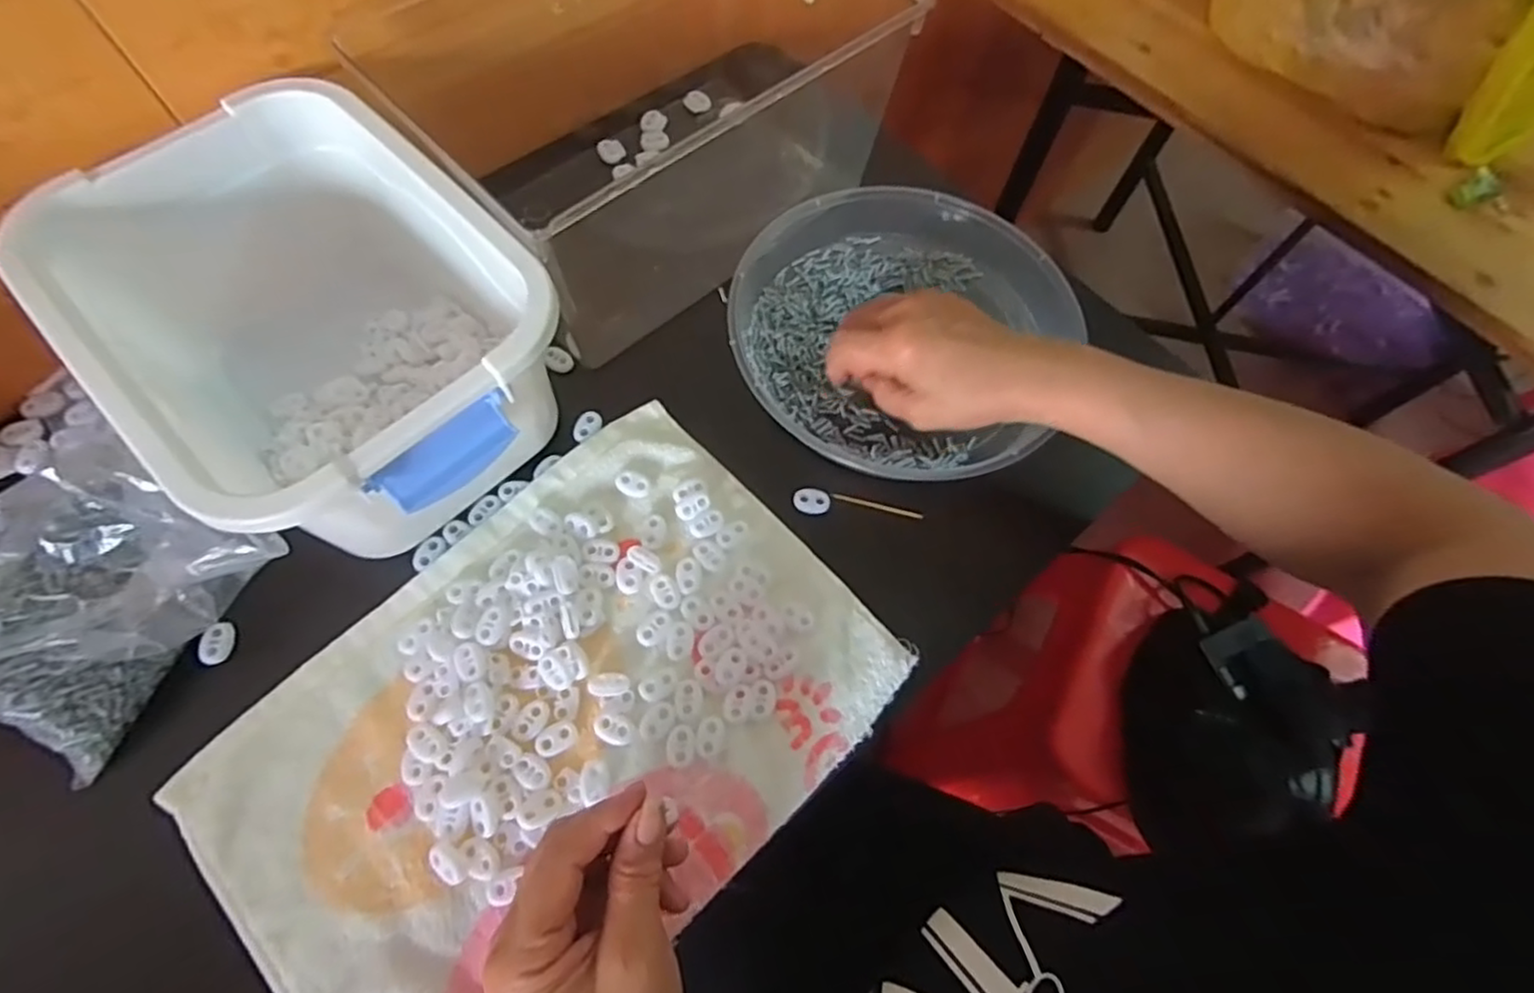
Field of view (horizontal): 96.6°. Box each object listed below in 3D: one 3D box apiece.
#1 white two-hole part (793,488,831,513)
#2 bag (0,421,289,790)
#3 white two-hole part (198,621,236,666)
[{"bbox_3d":[0.029,0.003,0.430,0.023,0.005,0.014,3,67,0],"label":"white two-hole part"},{"bbox_3d":[-0.341,0.047,0.348,0.114,0.066,0.137,41,72,14],"label":"bag"},{"bbox_3d":[-0.304,0.081,0.378,0.006,0.015,0.023,-3,67,31],"label":"white two-hole part"}]

